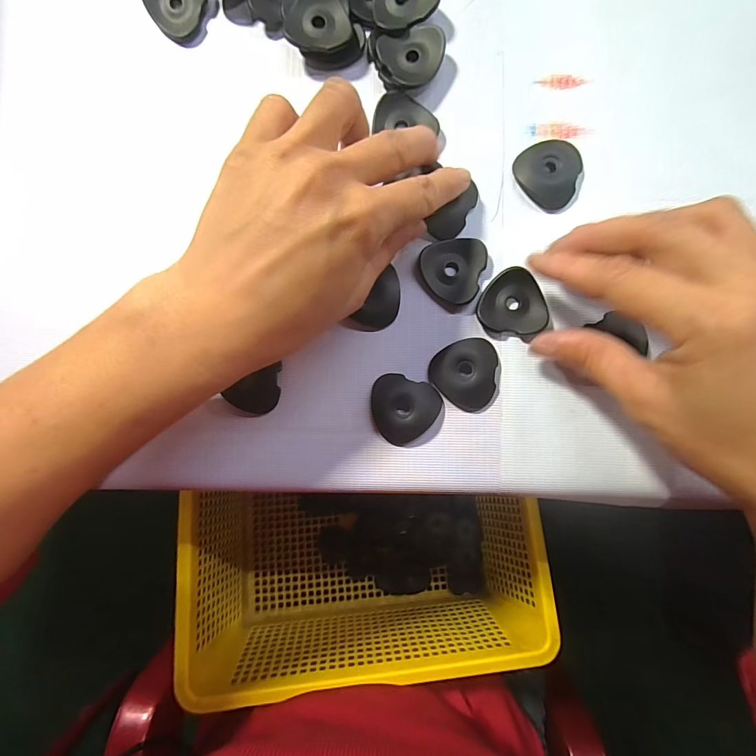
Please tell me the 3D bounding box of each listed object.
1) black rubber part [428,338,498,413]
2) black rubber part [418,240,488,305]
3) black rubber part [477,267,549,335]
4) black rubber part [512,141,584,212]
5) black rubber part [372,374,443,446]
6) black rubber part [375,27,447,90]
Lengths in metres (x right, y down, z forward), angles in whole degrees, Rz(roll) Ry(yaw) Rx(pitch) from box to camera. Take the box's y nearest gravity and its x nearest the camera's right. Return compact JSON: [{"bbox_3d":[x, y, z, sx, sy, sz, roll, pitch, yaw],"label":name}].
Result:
[{"bbox_3d":[0.048,-0.003,0.204,0.034,0.006,0.036,0,88,2],"label":"black rubber part"},{"bbox_3d":[0.039,-0.057,0.207,0.032,0.006,0.034,0,88,2],"label":"black rubber part"},{"bbox_3d":[0.070,-0.040,0.205,0.035,0.005,0.035,1,87,3],"label":"black rubber part"},{"bbox_3d":[0.092,-0.111,0.208,0.035,0.008,0.035,0,88,2],"label":"black rubber part"},{"bbox_3d":[0.013,0.017,0.204,0.035,0.006,0.034,0,88,2],"label":"black rubber part"},{"bbox_3d":[0.016,-0.172,0.211,0.037,0.008,0.032,9,89,2],"label":"black rubber part"}]

